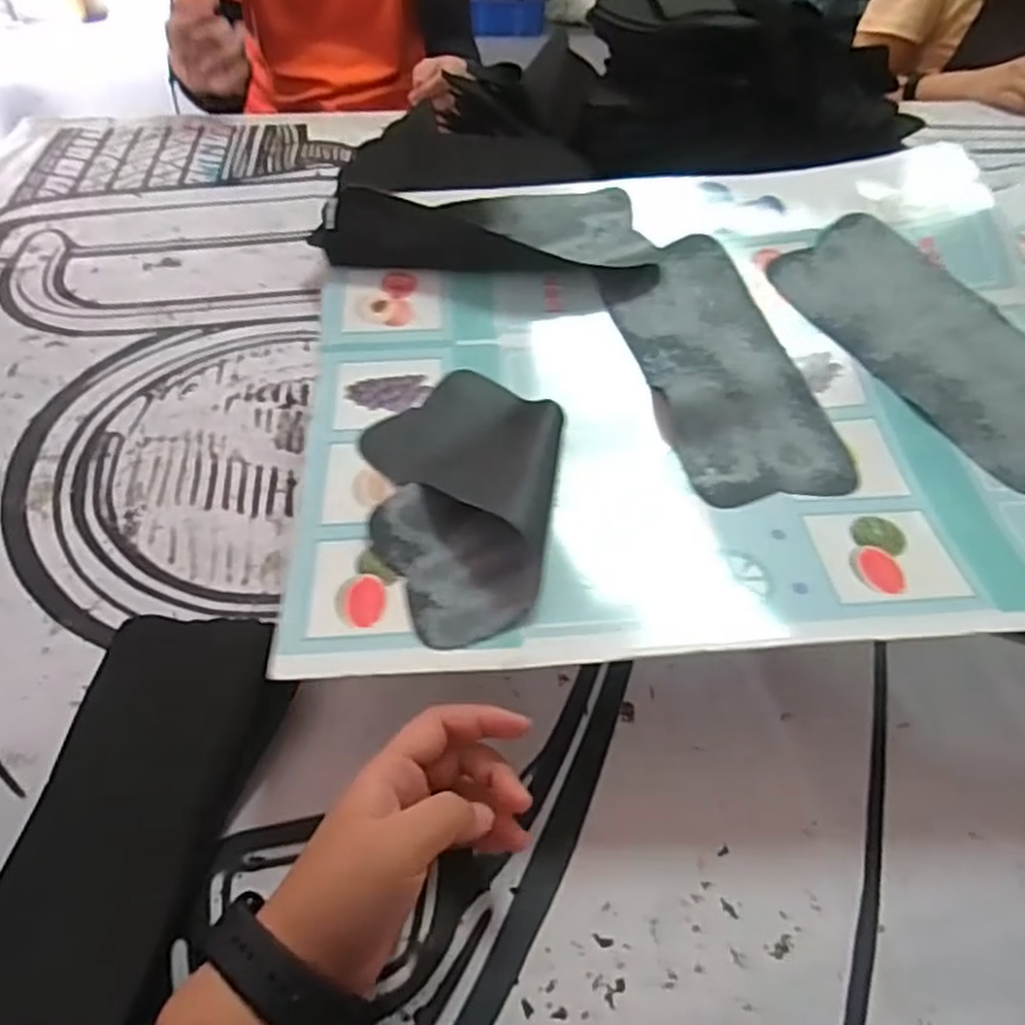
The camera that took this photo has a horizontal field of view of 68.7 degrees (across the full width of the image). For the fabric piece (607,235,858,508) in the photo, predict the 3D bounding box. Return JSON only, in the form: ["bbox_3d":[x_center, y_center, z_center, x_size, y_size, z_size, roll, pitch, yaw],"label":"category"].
[{"bbox_3d":[0.131,-0.098,0.480,0.097,0.013,0.220,-10,56,-7],"label":"fabric piece"}]

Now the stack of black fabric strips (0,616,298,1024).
[{"bbox_3d":[-0.175,0.144,0.355,0.099,0.039,0.210,4,47,1],"label":"stack of black fabric strips"}]

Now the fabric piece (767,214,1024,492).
[{"bbox_3d":[0.270,-0.111,0.480,0.094,0.010,0.225,-30,59,-5],"label":"fabric piece"}]

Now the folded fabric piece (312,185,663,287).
[{"bbox_3d":[-0.015,-0.204,0.542,0.230,0.051,0.080,2,47,-1],"label":"folded fabric piece"}]

